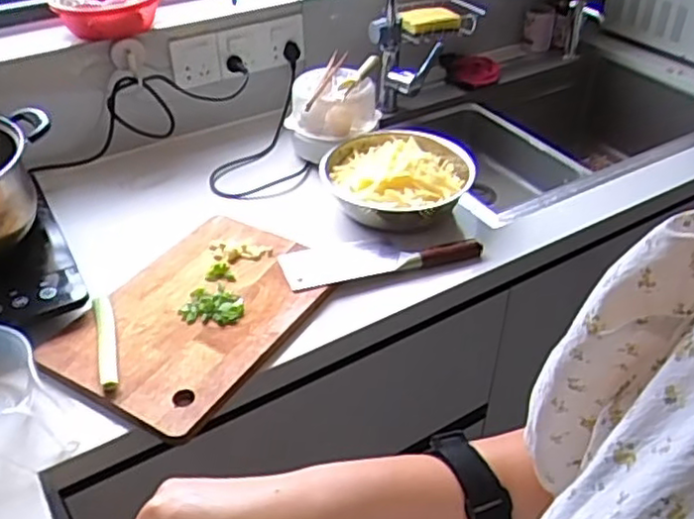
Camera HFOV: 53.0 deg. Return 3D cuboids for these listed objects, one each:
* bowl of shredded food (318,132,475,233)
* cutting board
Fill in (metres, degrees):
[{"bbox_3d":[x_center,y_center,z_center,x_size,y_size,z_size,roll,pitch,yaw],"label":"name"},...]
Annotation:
[{"bbox_3d":[0.078,-0.123,1.079,0.235,0.079,0.210,1,38,2],"label":"bowl of shredded food"},{"bbox_3d":[-0.193,0.062,0.899,0.247,0.016,0.338,21,43,24],"label":"cutting board"}]

